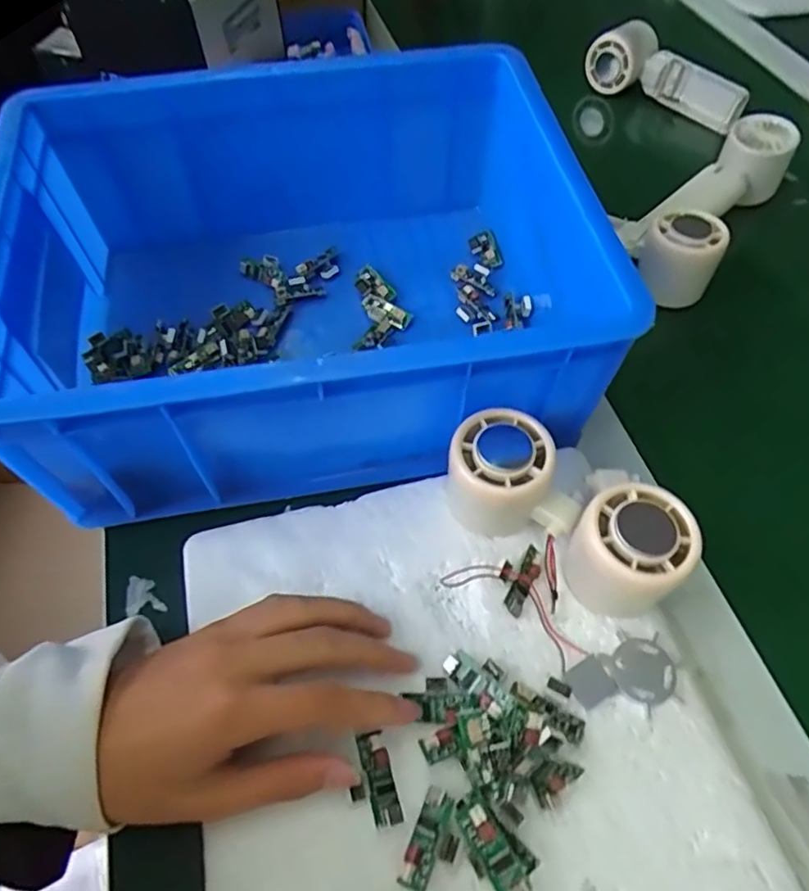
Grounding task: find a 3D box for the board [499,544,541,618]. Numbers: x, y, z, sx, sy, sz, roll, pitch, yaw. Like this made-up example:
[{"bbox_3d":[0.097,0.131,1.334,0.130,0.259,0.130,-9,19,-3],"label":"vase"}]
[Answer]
[{"bbox_3d":[0.062,0.072,0.328,0.020,0.011,0.038,26,61,17],"label":"board"}]

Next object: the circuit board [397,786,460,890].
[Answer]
[{"bbox_3d":[0.014,0.174,0.263,0.019,0.007,0.039,19,59,12],"label":"circuit board"}]

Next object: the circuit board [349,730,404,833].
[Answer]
[{"bbox_3d":[-0.015,0.154,0.274,0.019,0.004,0.038,-15,58,-9],"label":"circuit board"}]

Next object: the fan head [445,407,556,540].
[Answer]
[{"bbox_3d":[0.052,0.018,0.339,0.054,0.059,0.050,4,57,3],"label":"fan head"}]

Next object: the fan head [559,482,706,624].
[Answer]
[{"bbox_3d":[0.118,0.056,0.312,0.051,0.055,0.053,0,57,0],"label":"fan head"}]

